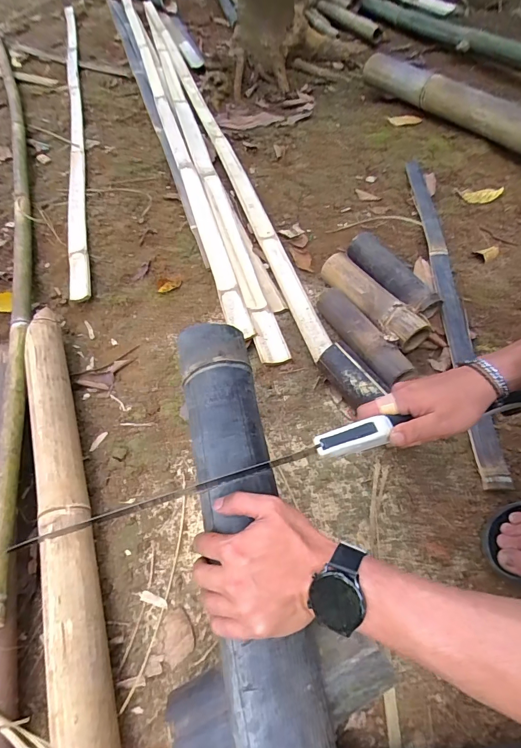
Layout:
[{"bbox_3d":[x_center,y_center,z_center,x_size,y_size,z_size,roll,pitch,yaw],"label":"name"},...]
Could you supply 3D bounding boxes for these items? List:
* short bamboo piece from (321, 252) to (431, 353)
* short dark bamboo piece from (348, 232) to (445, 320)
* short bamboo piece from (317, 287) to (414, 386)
[{"bbox_3d":[0.212,-0.146,0.746,0.081,0.059,0.249,-26,57,-13],"label":"short bamboo piece"},{"bbox_3d":[0.264,-0.198,0.778,0.064,0.062,0.226,-25,57,-12],"label":"short dark bamboo piece"},{"bbox_3d":[0.186,-0.073,0.705,0.063,0.050,0.234,-27,57,-13],"label":"short bamboo piece"}]

